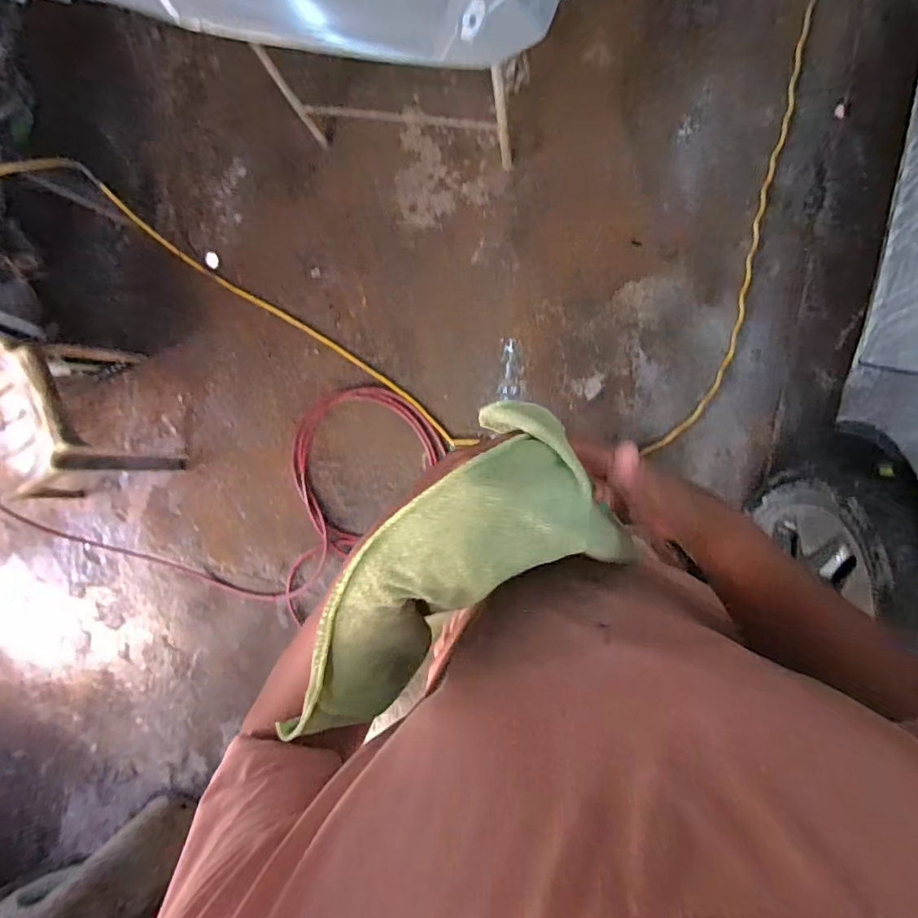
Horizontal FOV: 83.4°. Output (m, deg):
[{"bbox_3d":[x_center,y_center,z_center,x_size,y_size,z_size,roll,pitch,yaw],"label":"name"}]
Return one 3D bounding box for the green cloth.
[{"bbox_3d":[-0.010,0.093,0.361,0.114,0.082,0.266,44,109,8],"label":"green cloth"}]

